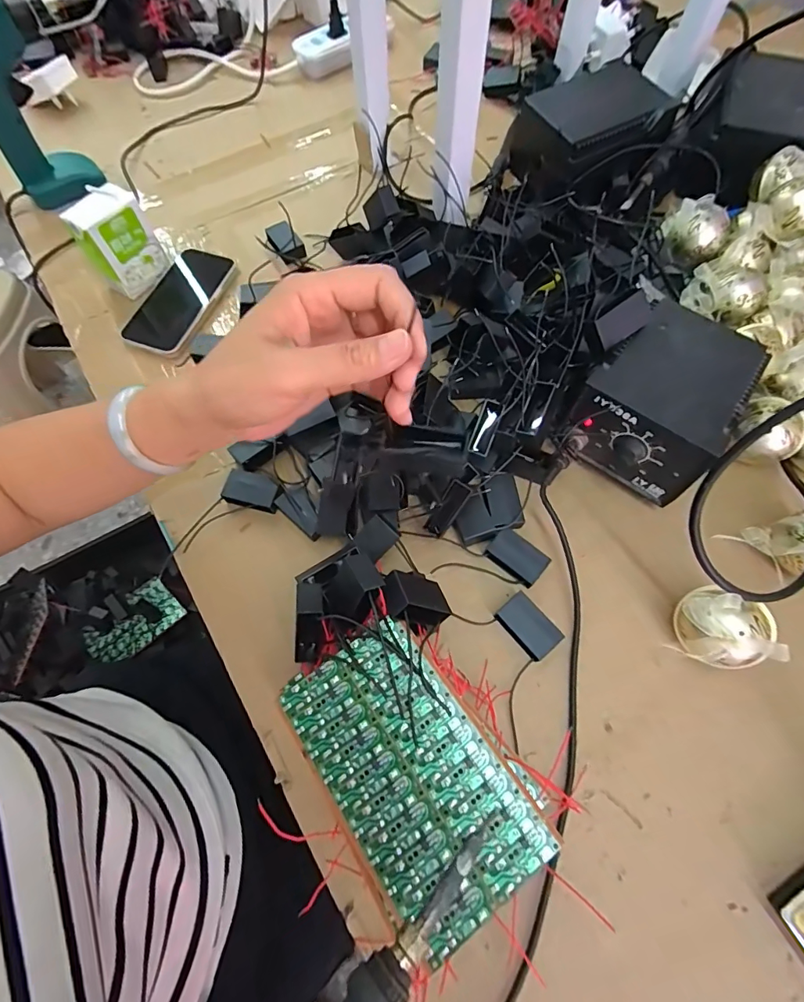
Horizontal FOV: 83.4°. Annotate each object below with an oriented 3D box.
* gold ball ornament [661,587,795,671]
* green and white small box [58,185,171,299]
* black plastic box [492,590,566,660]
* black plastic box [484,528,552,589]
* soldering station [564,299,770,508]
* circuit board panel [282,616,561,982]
[{"bbox_3d":[0.236,0.095,0.331,0.058,0.064,0.048,4,67,3],"label":"gold ball ornament"},{"bbox_3d":[-0.298,-0.274,0.480,0.036,0.096,0.065,27,70,12],"label":"green and white small box"},{"bbox_3d":[0.100,0.101,0.363,0.031,0.013,0.047,-38,71,-14],"label":"black plastic box"},{"bbox_3d":[0.097,0.048,0.385,0.047,0.013,0.029,37,73,15],"label":"black plastic box"},{"bbox_3d":[0.226,-0.091,0.397,0.109,0.090,0.143,33,72,14],"label":"soldering station"},{"bbox_3d":[0.004,0.157,0.267,0.088,0.005,0.158,-34,71,-13],"label":"circuit board panel"}]

